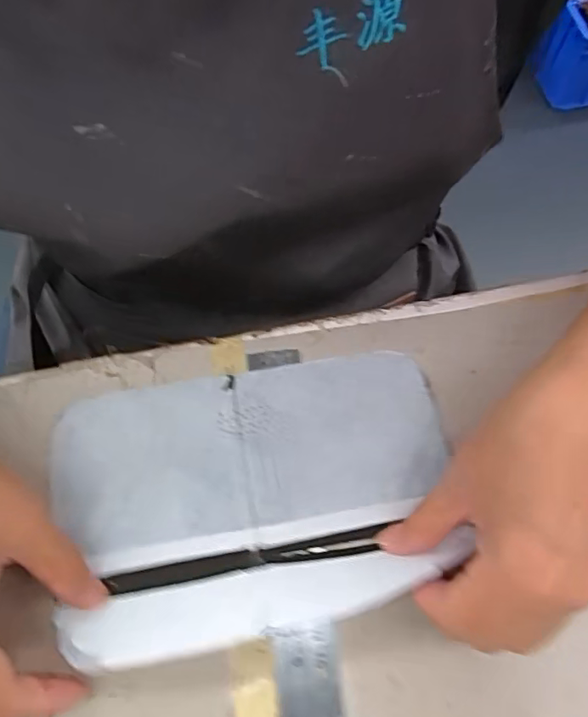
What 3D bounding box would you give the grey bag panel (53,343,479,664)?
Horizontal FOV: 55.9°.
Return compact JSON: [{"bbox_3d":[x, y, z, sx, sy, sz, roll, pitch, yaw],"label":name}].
[{"bbox_3d":[-0.019,0.063,0.270,0.192,0.028,0.124,-11,68,-5],"label":"grey bag panel"}]

